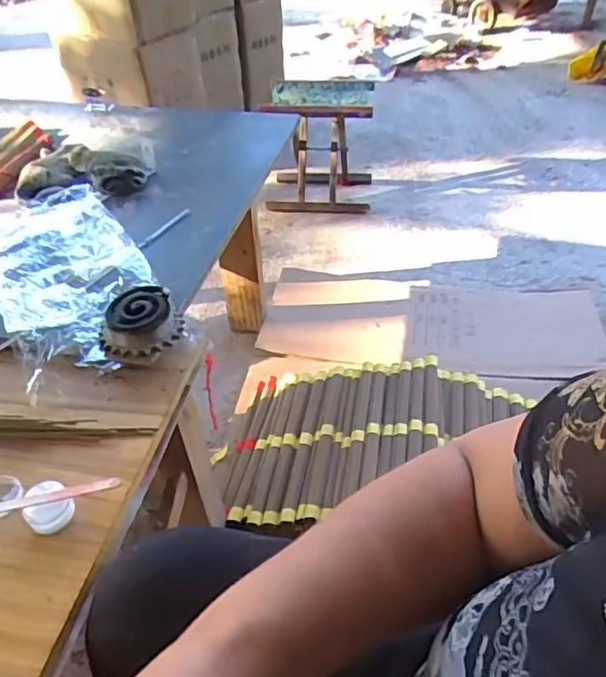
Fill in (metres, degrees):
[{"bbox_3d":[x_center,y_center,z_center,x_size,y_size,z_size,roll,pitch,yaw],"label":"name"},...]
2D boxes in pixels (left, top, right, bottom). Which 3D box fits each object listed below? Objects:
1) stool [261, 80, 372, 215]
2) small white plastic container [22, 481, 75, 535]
[{"bbox_3d":[0.053,-0.584,1.725,0.301,0.307,0.313,3,41,7],"label":"stool"},{"bbox_3d":[-0.210,0.138,0.472,0.036,0.027,0.032,-24,46,-23],"label":"small white plastic container"}]

